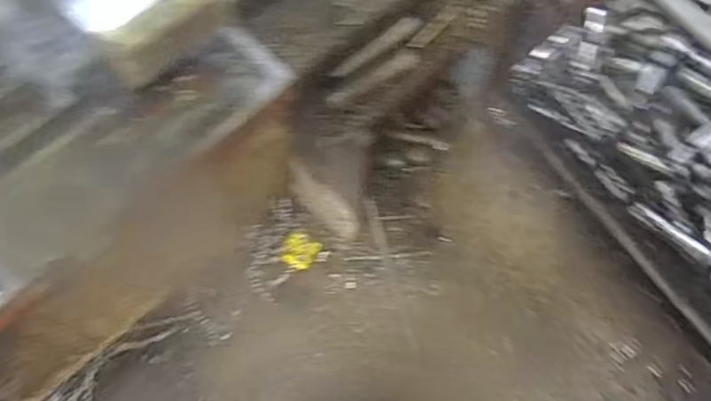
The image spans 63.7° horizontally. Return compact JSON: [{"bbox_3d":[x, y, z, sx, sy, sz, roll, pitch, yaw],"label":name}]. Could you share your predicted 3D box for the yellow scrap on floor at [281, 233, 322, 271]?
[{"bbox_3d":[-0.149,0.135,1.525,0.096,0.008,0.088,27,70,13],"label":"yellow scrap on floor"}]

